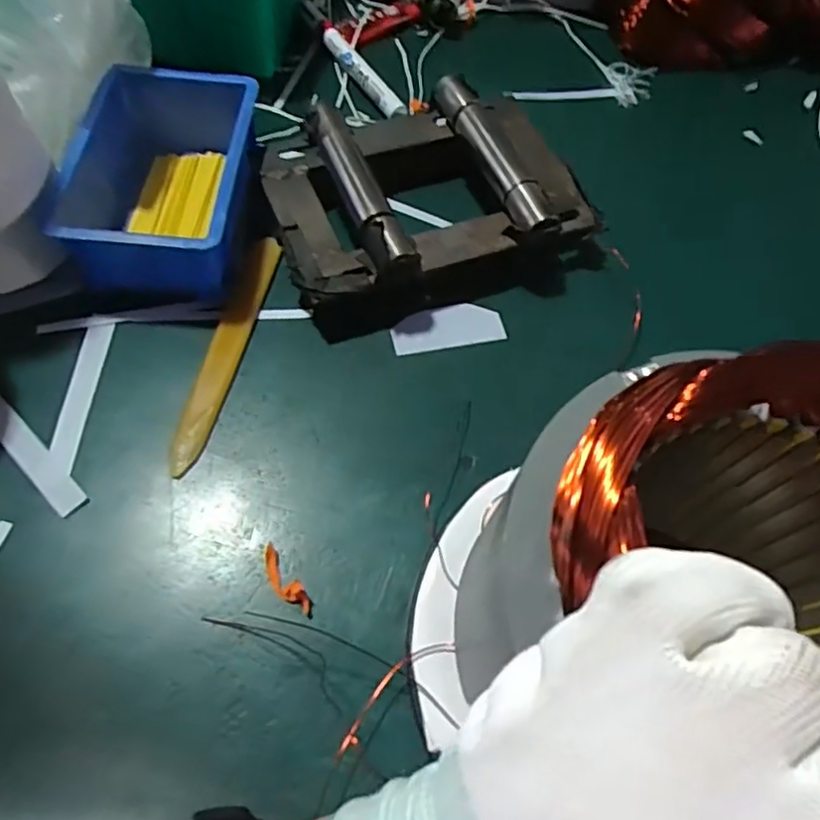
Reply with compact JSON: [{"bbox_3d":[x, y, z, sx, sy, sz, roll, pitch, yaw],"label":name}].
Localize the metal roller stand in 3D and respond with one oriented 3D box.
[{"bbox_3d":[0.009,-0.146,0.413,0.199,0.050,0.160,-16,65,-13],"label":"metal roller stand"}]

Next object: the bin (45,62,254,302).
[{"bbox_3d":[-0.151,-0.145,0.397,0.098,0.055,0.150,4,62,-2],"label":"bin"}]

